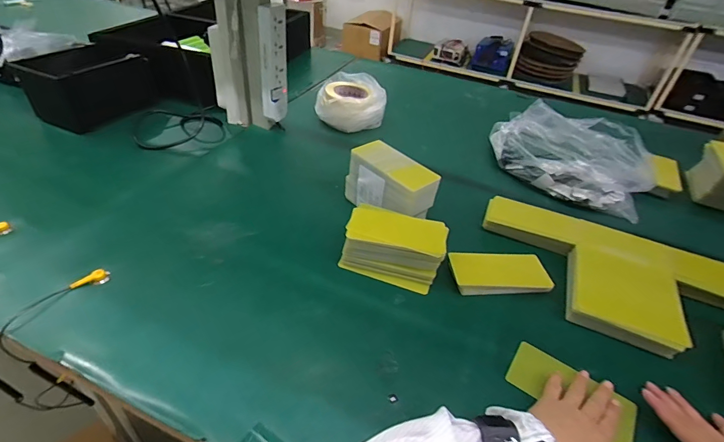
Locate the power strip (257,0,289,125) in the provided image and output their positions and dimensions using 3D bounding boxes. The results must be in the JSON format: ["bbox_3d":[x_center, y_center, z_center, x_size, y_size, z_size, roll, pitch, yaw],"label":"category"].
[{"bbox_3d":[-0.181,-0.317,0.807,0.040,0.215,0.051,13,40,9],"label":"power strip"}]

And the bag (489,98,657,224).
[{"bbox_3d":[0.463,-0.172,0.873,0.327,0.116,0.295,21,42,17],"label":"bag"}]

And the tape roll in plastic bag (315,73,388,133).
[{"bbox_3d":[-0.031,-0.295,0.970,0.162,0.088,0.164,1,40,-6],"label":"tape roll in plastic bag"}]

